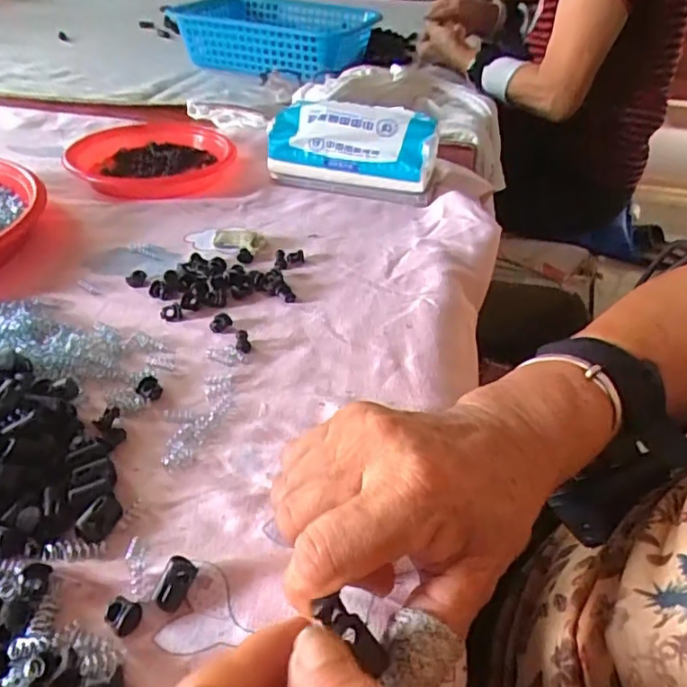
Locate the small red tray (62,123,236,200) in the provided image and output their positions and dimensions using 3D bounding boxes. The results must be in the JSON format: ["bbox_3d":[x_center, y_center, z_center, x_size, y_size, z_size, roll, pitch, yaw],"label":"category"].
[{"bbox_3d":[-0.209,-0.204,0.619,0.156,0.037,0.199,-17,42,-22],"label":"small red tray"}]

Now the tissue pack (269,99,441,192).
[{"bbox_3d":[0.011,-0.198,0.576,0.165,0.068,0.063,12,39,12],"label":"tissue pack"}]

